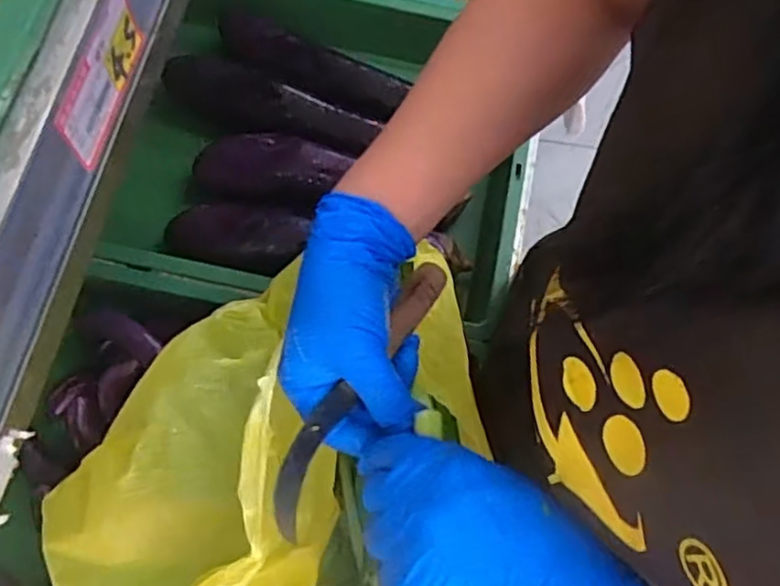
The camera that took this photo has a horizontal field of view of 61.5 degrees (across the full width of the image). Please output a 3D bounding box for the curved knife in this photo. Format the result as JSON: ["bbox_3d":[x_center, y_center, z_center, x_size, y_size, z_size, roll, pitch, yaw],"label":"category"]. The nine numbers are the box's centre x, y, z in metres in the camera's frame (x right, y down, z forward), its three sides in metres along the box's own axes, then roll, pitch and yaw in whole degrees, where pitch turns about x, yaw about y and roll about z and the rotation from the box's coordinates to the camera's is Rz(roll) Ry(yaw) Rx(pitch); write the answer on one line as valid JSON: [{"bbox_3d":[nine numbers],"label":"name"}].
[{"bbox_3d":[-0.013,0.050,0.372,0.026,0.012,0.184,30,59,11],"label":"curved knife"}]

